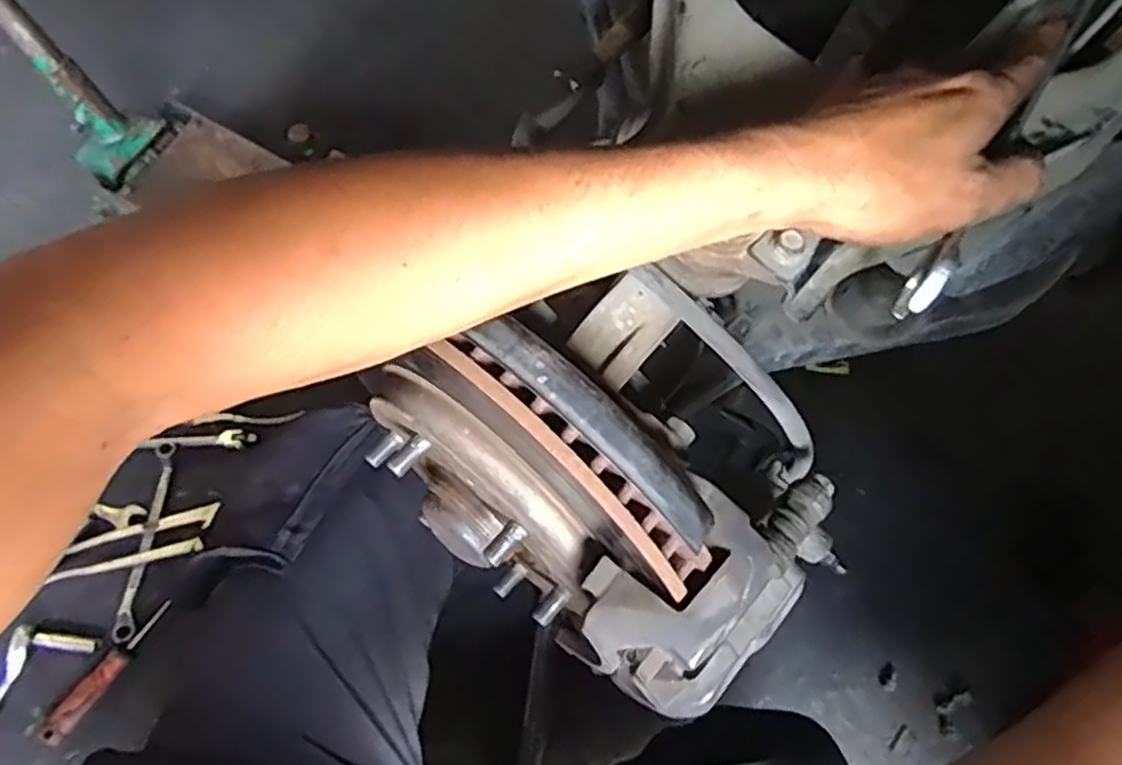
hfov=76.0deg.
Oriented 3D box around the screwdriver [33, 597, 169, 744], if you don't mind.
[{"bbox_3d":[-0.493,0.318,0.778,0.032,0.024,0.171,37,70,14],"label":"screwdriver"}]

